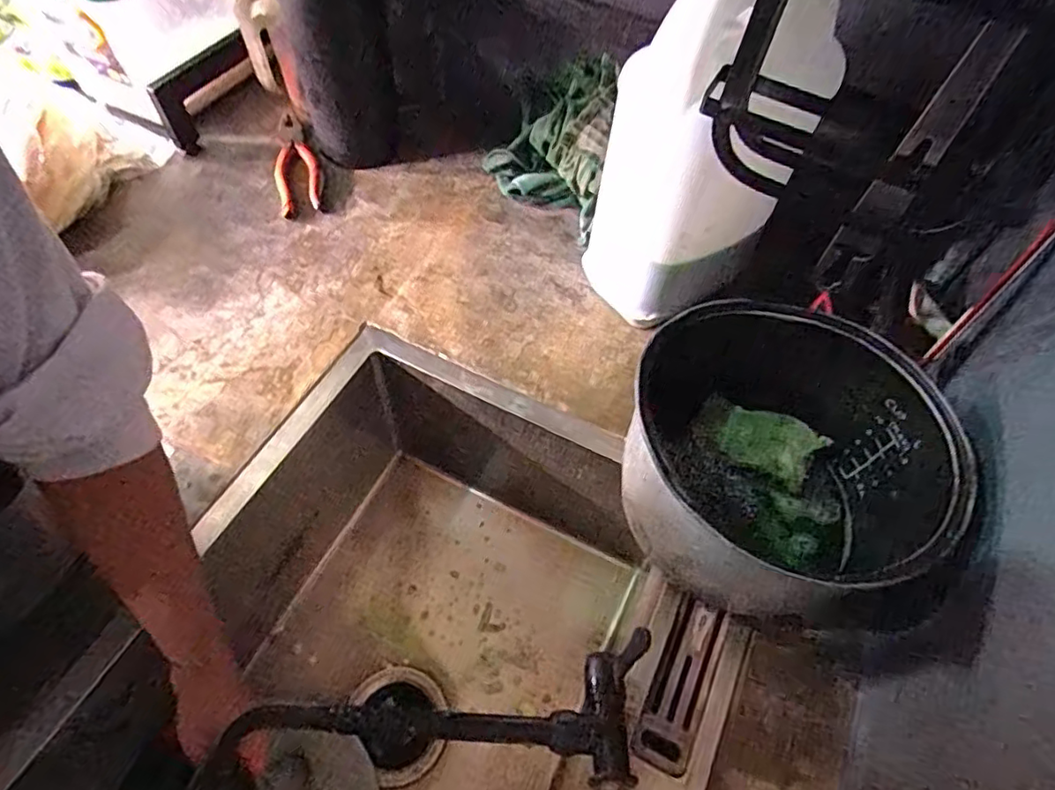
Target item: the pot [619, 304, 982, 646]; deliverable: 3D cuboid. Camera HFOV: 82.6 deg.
[{"bbox_3d":[0.197,0.063,0.481,0.236,0.148,0.209,19,58,9],"label":"pot"}]

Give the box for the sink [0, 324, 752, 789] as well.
[{"bbox_3d":[-0.105,0.293,0.524,0.437,0.219,0.579,24,59,12],"label":"sink"}]

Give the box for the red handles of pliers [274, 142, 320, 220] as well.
[{"bbox_3d":[-0.282,-0.268,0.736,0.051,0.017,0.120,-12,59,-11],"label":"red handles of pliers"}]

